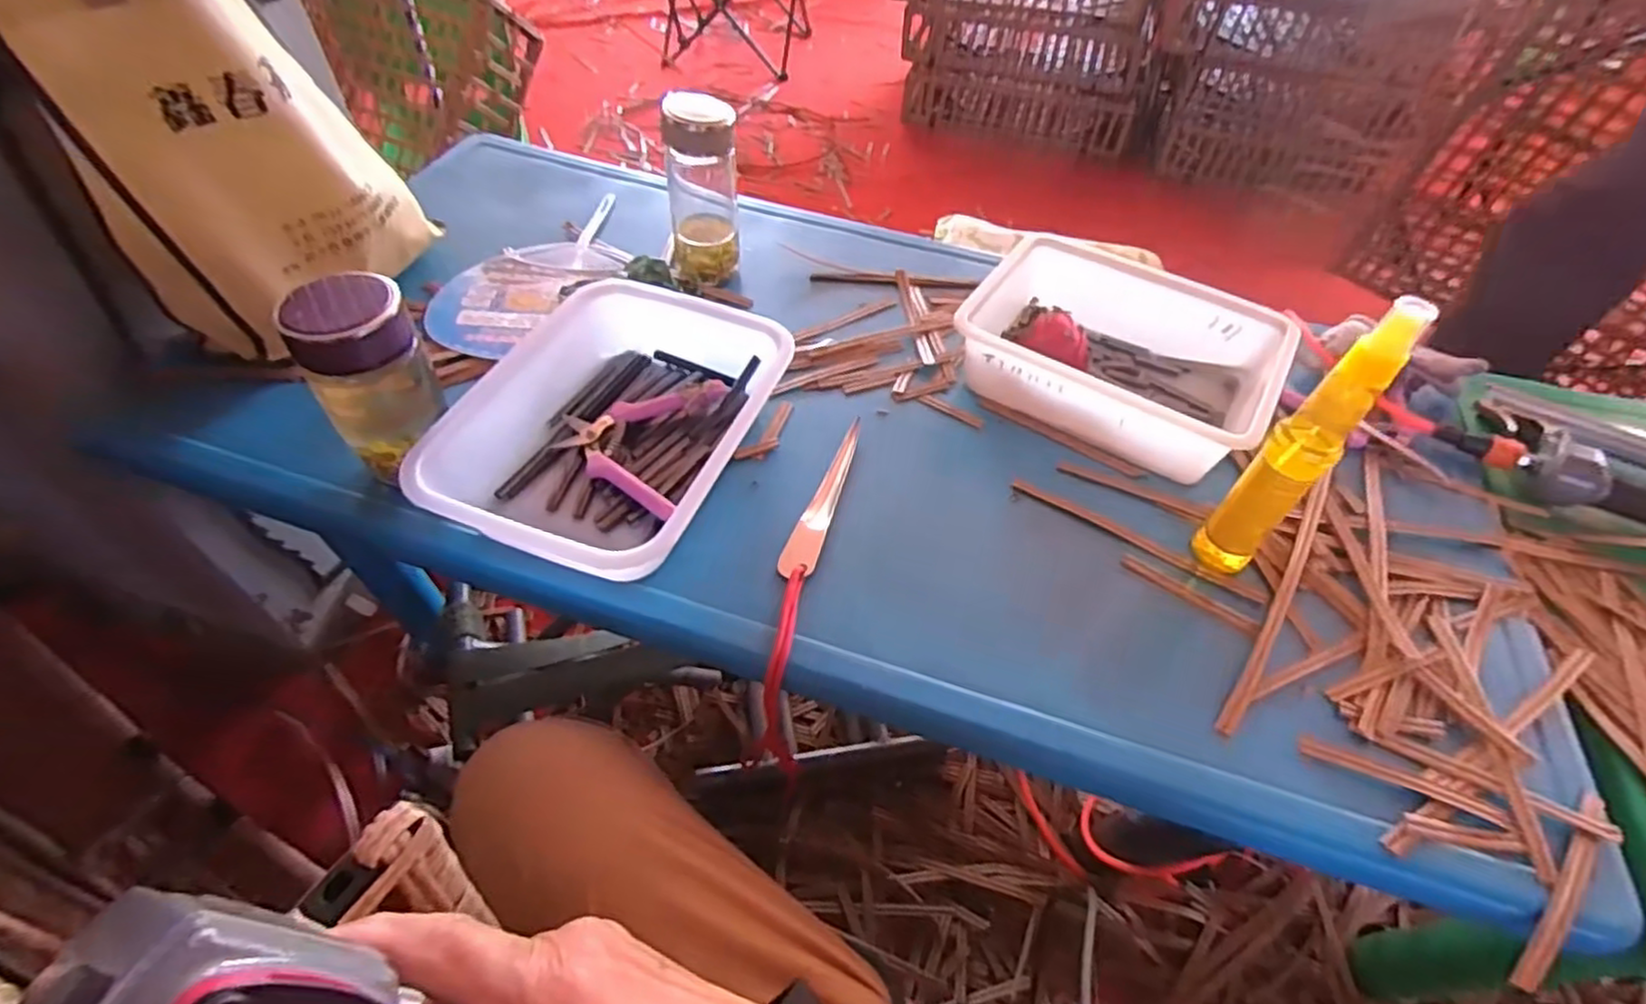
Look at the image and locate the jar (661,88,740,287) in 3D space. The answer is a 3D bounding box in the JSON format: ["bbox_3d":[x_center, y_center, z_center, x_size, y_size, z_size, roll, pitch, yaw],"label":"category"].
[{"bbox_3d":[-0.115,-0.297,0.690,0.067,0.152,0.075,-2,51,-5],"label":"jar"}]

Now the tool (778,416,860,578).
[{"bbox_3d":[0.003,-0.009,0.578,0.026,0.008,0.169,15,52,8],"label":"tool"}]

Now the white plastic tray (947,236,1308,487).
[{"bbox_3d":[0.264,-0.133,0.660,0.254,0.080,0.189,26,54,16],"label":"white plastic tray"}]

